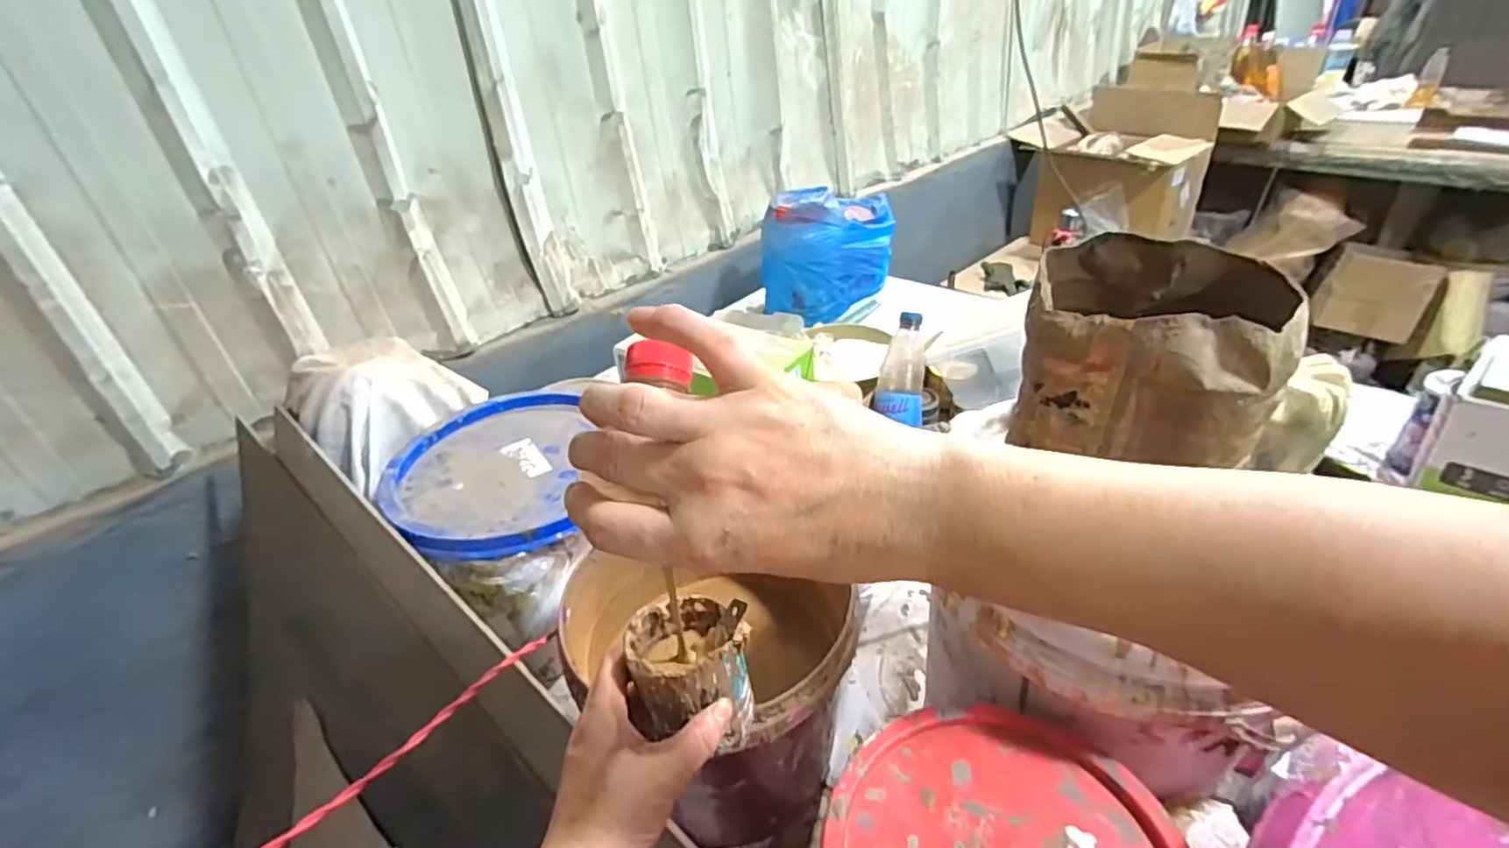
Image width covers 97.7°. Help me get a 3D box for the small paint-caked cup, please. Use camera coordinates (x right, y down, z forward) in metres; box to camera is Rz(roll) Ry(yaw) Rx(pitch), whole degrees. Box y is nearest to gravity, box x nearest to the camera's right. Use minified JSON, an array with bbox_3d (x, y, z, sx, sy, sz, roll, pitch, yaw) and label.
[{"bbox_3d":[-0.036,0.140,0.388,0.066,0.064,0.069,-4,33,3],"label":"small paint-caked cup"}]

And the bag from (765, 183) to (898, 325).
[{"bbox_3d":[0.157,-0.360,1.337,0.135,0.236,0.297,25,44,38],"label":"bag"}]

